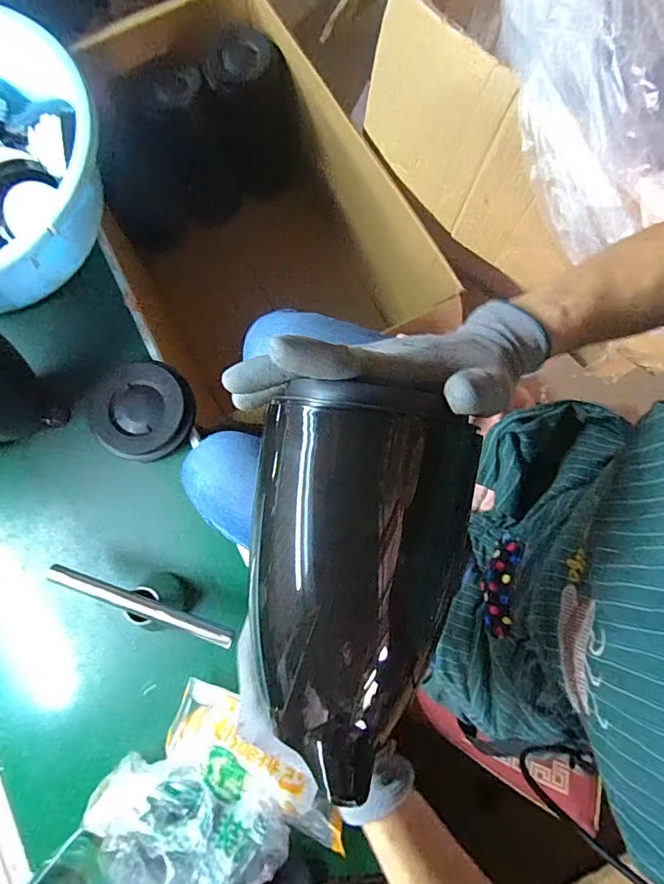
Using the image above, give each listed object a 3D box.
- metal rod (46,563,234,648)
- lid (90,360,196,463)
[{"bbox_3d":[-0.195,0.166,0.489,0.200,0.012,0.017,19,80,4],"label":"metal rod"},{"bbox_3d":[-0.223,-0.035,0.573,0.111,0.033,0.112,0,79,0],"label":"lid"}]

